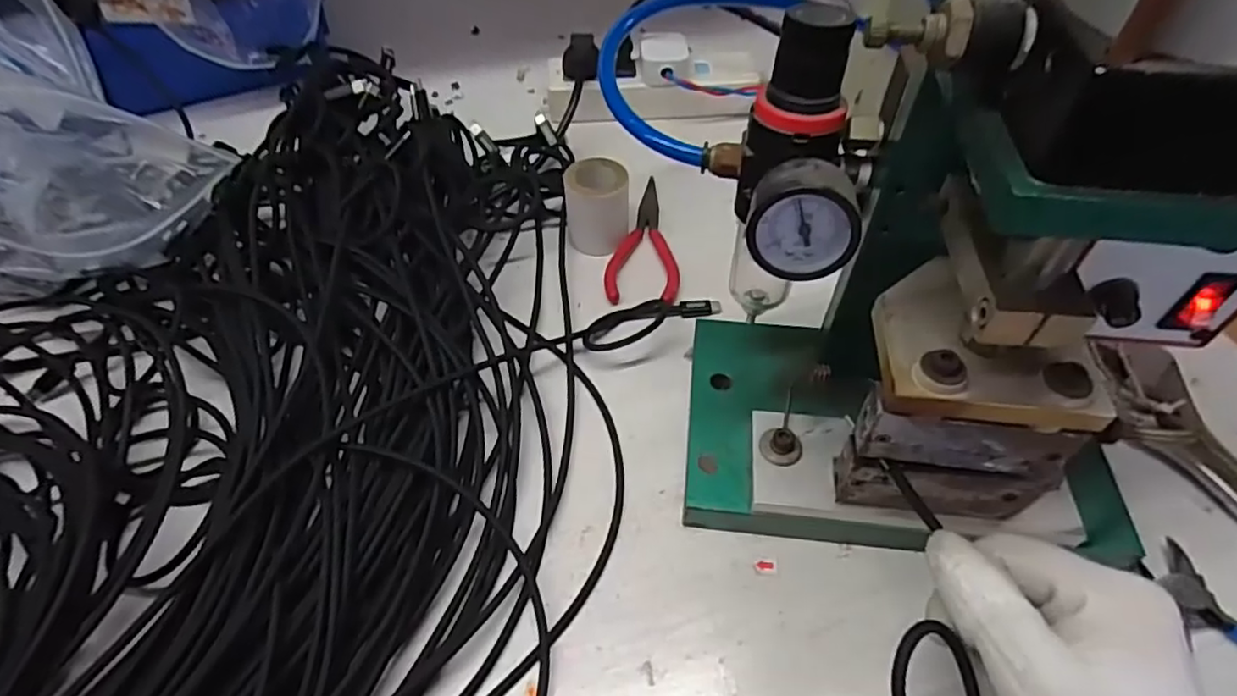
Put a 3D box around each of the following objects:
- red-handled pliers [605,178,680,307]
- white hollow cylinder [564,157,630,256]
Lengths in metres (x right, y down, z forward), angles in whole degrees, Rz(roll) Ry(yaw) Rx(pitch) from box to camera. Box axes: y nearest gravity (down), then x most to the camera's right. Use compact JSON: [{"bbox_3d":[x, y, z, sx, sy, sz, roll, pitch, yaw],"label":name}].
[{"bbox_3d":[0.019,-0.076,0.435,0.046,0.009,0.117,4,51,4],"label":"red-handled pliers"},{"bbox_3d":[-0.014,-0.091,0.421,0.040,0.048,0.046,2,51,1],"label":"white hollow cylinder"}]

